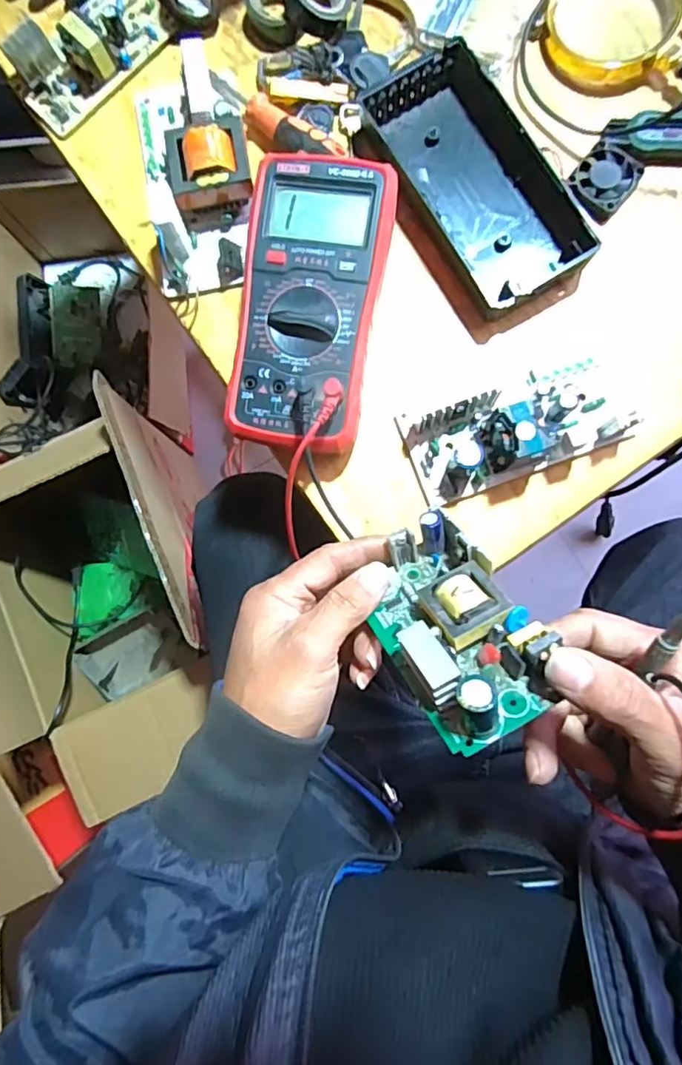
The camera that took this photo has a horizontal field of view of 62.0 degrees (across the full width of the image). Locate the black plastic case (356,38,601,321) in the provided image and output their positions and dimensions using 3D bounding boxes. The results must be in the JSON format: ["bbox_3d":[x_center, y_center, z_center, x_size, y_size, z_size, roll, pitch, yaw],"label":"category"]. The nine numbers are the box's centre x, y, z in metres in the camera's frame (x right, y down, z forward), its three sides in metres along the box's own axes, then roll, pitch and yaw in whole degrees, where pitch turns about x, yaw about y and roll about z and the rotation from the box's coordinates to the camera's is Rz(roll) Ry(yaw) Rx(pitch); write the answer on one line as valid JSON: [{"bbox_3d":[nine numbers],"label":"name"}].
[{"bbox_3d":[0.091,-0.241,0.391,0.086,0.027,0.177,-34,83,0],"label":"black plastic case"}]

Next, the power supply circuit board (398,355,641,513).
[{"bbox_3d":[0.114,-0.071,0.366,0.141,0.045,0.067,-19,83,2],"label":"power supply circuit board"}]

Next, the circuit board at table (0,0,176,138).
[{"bbox_3d":[-0.191,-0.368,0.421,0.122,0.035,0.064,-42,83,-1],"label":"circuit board at table"}]

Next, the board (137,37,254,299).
[{"bbox_3d":[-0.102,-0.254,0.401,0.077,0.039,0.163,-11,84,3],"label":"board"}]

